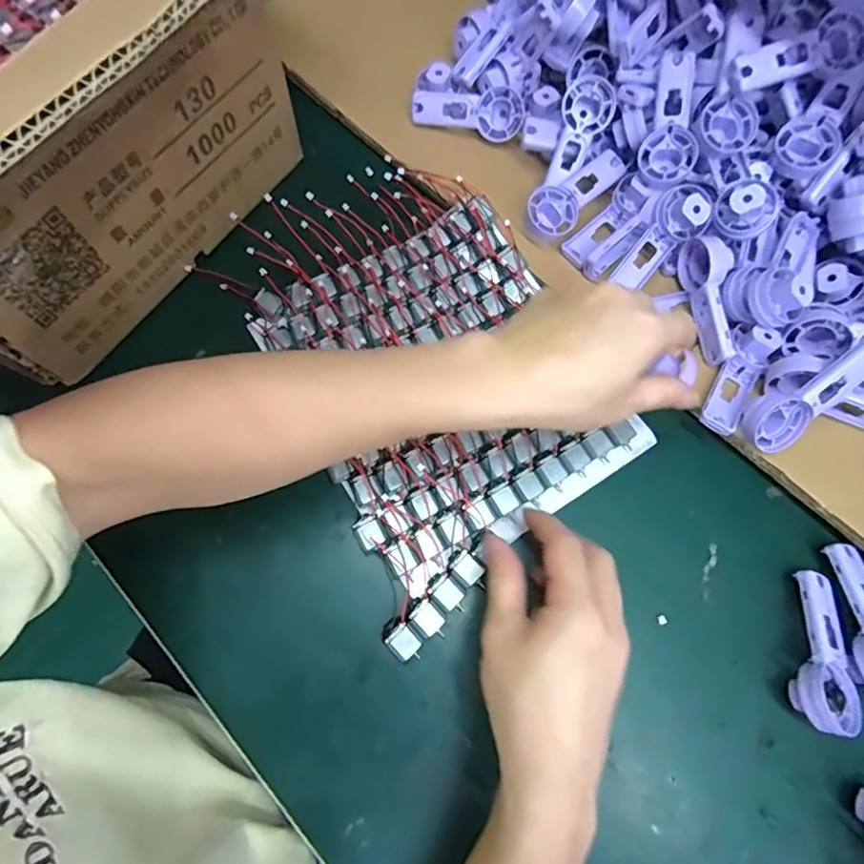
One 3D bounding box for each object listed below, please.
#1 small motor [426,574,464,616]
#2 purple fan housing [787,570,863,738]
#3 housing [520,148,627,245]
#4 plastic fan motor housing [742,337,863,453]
[{"bbox_3d":[0.009,0.107,0.347,0.018,0.017,0.028,-41,76,-14],"label":"small motor"},{"bbox_3d":[0.246,0.137,0.334,0.037,0.026,0.091,11,70,2],"label":"purple fan housing"},{"bbox_3d":[0.109,-0.186,0.420,0.038,0.018,0.093,41,74,12],"label":"housing"},{"bbox_3d":[0.253,-0.025,0.352,0.095,0.018,0.039,-39,111,16],"label":"plastic fan motor housing"}]

